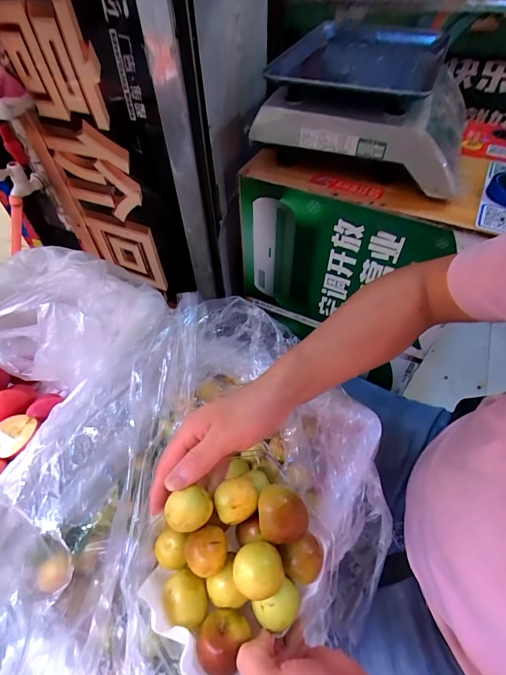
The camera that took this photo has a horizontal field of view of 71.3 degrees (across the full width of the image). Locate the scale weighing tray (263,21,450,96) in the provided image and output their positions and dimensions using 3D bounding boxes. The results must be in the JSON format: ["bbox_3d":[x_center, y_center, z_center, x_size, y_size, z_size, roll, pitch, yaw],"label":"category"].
[{"bbox_3d":[0.184,-0.461,0.565,0.218,0.032,0.325,17,54,16],"label":"scale weighing tray"}]

